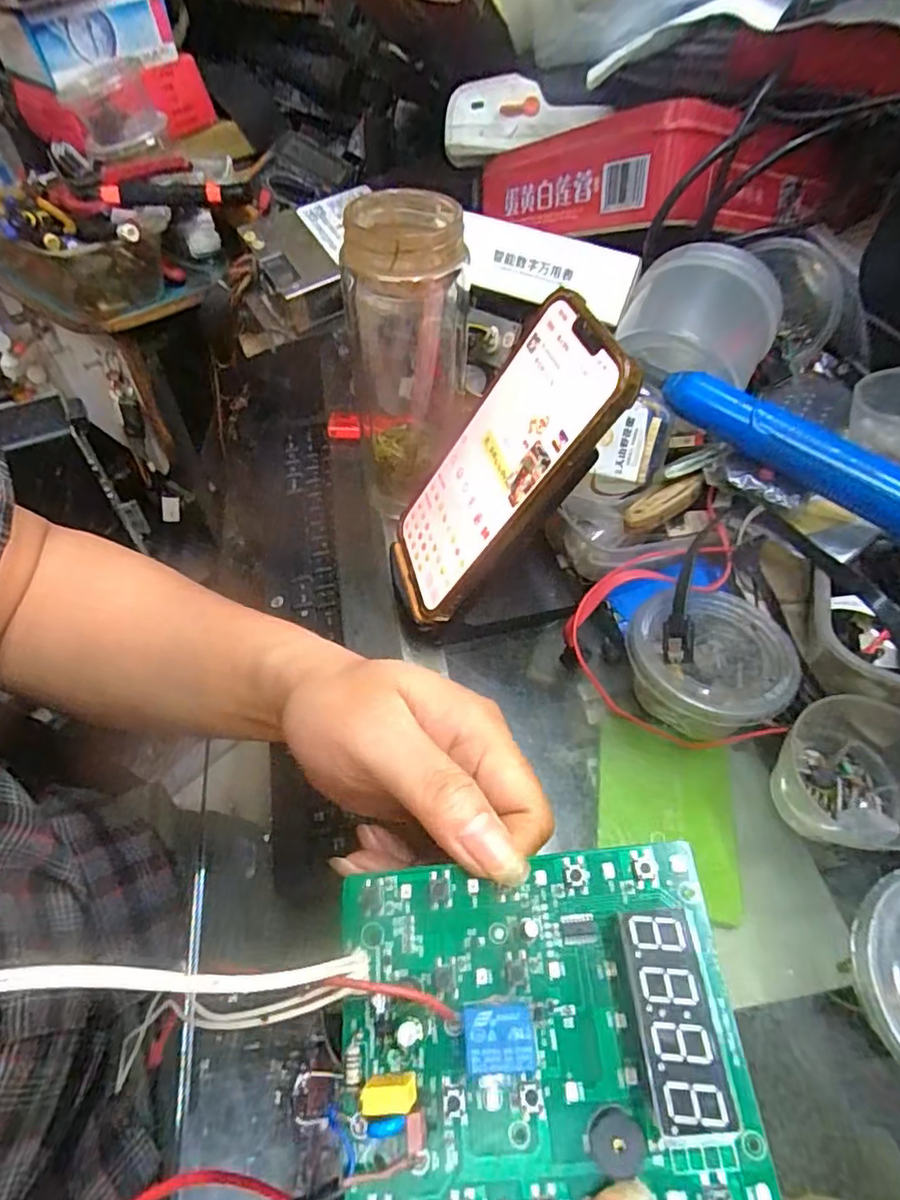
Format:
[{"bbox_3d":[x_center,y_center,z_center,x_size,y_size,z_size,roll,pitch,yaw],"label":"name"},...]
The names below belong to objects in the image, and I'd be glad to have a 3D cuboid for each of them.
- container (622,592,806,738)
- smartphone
[{"bbox_3d":[0.131,0.033,0.316,0.079,0.047,0.071,24,55,17],"label":"container"},{"bbox_3d":[0.023,-0.061,0.305,0.018,0.167,0.077,13,44,-32],"label":"smartphone"}]

